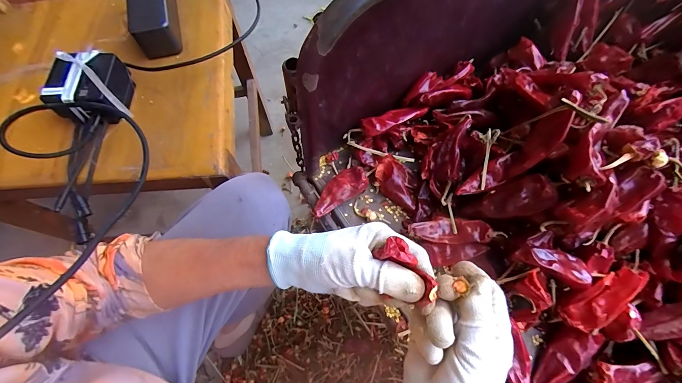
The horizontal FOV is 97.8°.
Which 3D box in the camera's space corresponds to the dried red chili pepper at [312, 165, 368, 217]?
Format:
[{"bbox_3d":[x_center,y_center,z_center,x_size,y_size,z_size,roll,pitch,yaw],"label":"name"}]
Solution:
[{"bbox_3d":[-0.004,-0.002,0.373,0.078,0.019,0.037,-30,72,-12],"label":"dried red chili pepper"}]

